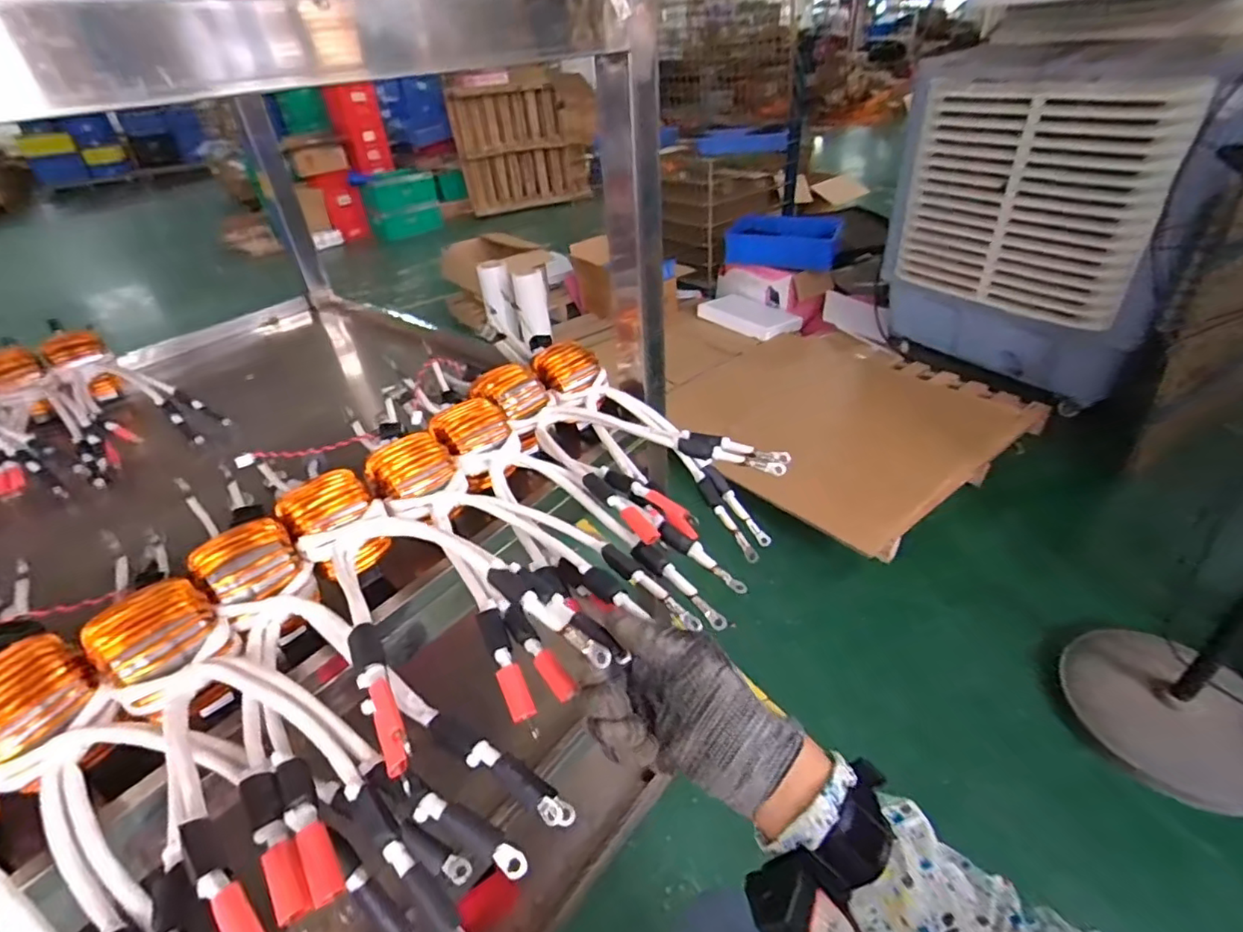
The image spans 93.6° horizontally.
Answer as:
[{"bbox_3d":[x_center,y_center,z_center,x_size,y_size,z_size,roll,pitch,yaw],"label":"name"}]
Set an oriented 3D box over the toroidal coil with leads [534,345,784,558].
[{"bbox_3d":[0.018,-0.029,0.586,0.308,0.110,0.084,36,52,25],"label":"toroidal coil with leads"}]

